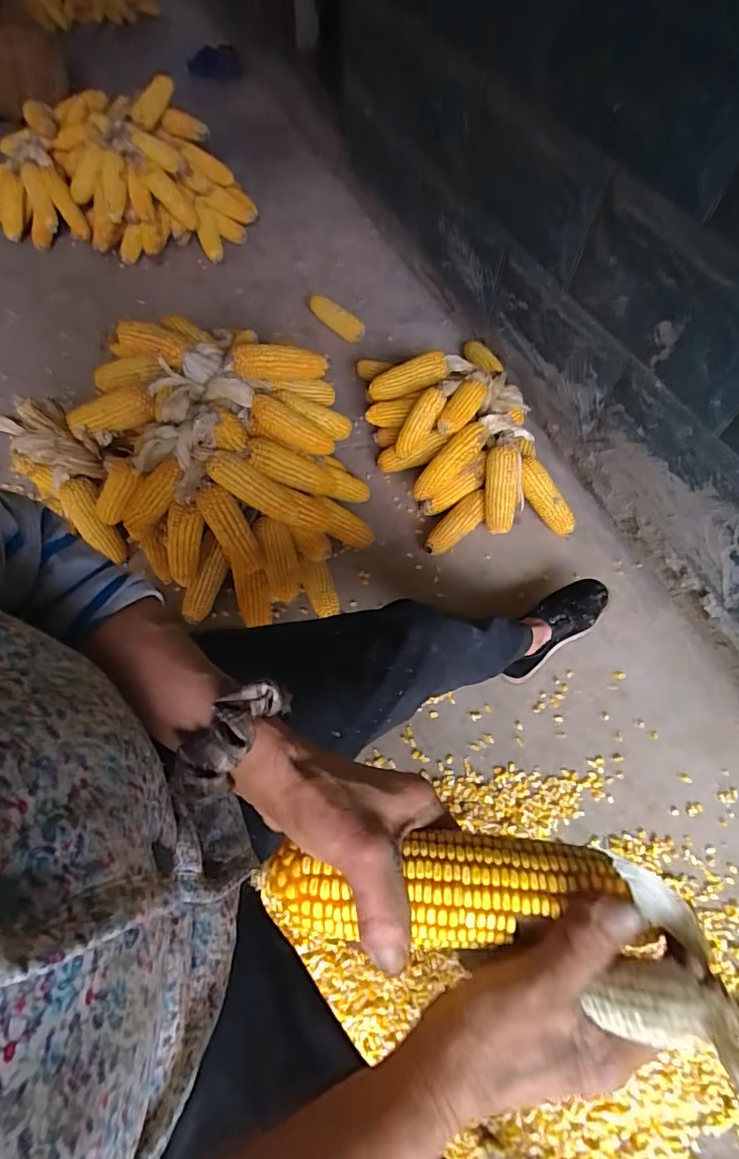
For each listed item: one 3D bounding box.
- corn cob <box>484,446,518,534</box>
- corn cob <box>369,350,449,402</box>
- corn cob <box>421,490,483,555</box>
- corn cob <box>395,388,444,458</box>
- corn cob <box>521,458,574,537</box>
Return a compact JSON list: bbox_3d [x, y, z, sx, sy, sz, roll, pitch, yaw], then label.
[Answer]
[{"bbox_3d":[0.257,-0.176,1.029,0.061,0.059,0.165,0,101,1],"label":"corn cob"},{"bbox_3d":[0.080,-0.435,1.118,0.175,0.044,0.057,-15,58,20],"label":"corn cob"},{"bbox_3d":[0.178,-0.112,1.041,0.053,0.058,0.173,39,68,19],"label":"corn cob"},{"bbox_3d":[0.099,-0.316,1.051,0.050,0.042,0.151,38,107,20],"label":"corn cob"},{"bbox_3d":[0.353,-0.164,1.039,0.053,0.041,0.171,-36,98,-18],"label":"corn cob"}]

